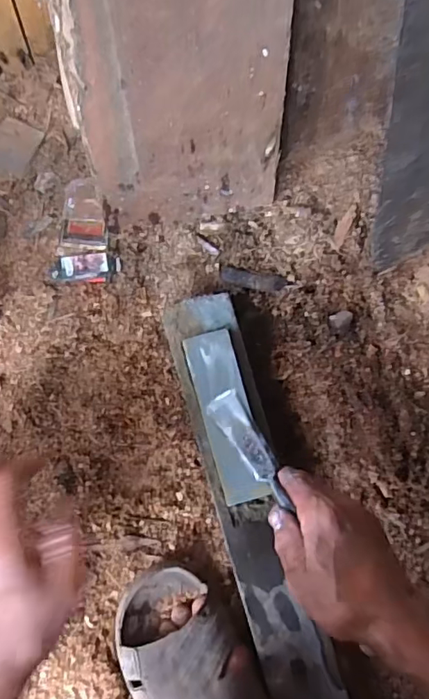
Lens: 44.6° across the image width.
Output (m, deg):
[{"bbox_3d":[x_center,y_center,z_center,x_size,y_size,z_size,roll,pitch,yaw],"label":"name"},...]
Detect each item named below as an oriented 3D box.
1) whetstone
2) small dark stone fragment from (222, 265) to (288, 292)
[{"bbox_3d":[0.014,0.070,0.540,0.048,0.021,0.174,-15,84,0],"label":"whetstone"},{"bbox_3d":[0.043,-0.078,0.587,0.073,0.008,0.019,11,84,2],"label":"small dark stone fragment"}]

